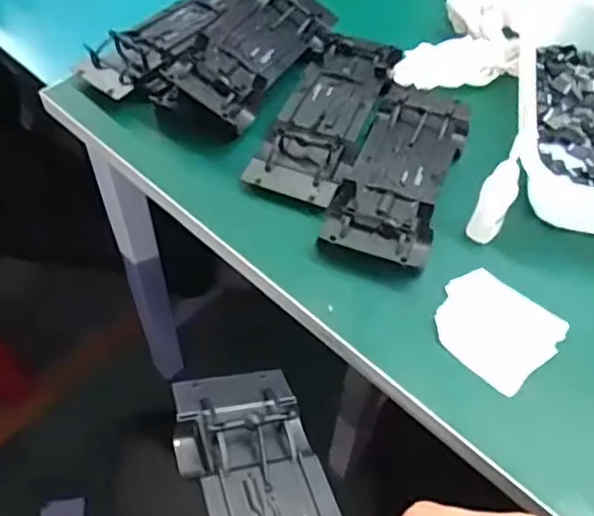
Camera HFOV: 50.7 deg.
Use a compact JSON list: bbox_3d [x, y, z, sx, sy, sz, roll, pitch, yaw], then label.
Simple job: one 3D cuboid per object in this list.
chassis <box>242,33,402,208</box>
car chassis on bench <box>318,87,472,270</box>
[{"bbox_3d":[0.027,-0.122,0.522,0.072,0.024,0.186,20,56,11],"label":"chassis"},{"bbox_3d":[0.085,-0.076,0.490,0.077,0.022,0.191,19,56,10],"label":"car chassis on bench"}]

